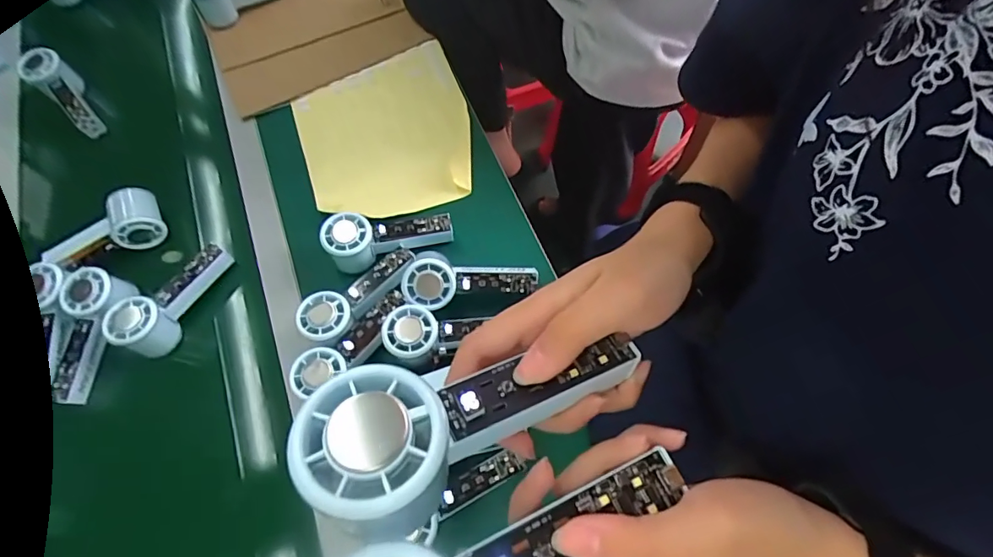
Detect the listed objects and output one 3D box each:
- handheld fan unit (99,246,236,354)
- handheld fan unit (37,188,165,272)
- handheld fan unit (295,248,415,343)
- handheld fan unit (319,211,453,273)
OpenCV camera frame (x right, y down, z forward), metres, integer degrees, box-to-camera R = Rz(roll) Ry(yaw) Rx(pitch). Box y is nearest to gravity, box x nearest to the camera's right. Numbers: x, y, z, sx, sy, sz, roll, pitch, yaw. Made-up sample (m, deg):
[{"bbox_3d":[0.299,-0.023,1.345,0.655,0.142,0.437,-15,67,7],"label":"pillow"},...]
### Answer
[{"bbox_3d":[-0.383,0.019,0.592,0.048,0.058,0.143,27,70,14],"label":"handheld fan unit"},{"bbox_3d":[-0.494,-0.056,0.635,0.150,0.050,0.063,-25,67,5],"label":"handheld fan unit"},{"bbox_3d":[-0.156,0.018,0.568,0.052,0.029,0.147,41,60,18],"label":"handheld fan unit"},{"bbox_3d":[-0.127,-0.046,0.603,0.146,0.067,0.051,-7,66,0],"label":"handheld fan unit"}]

